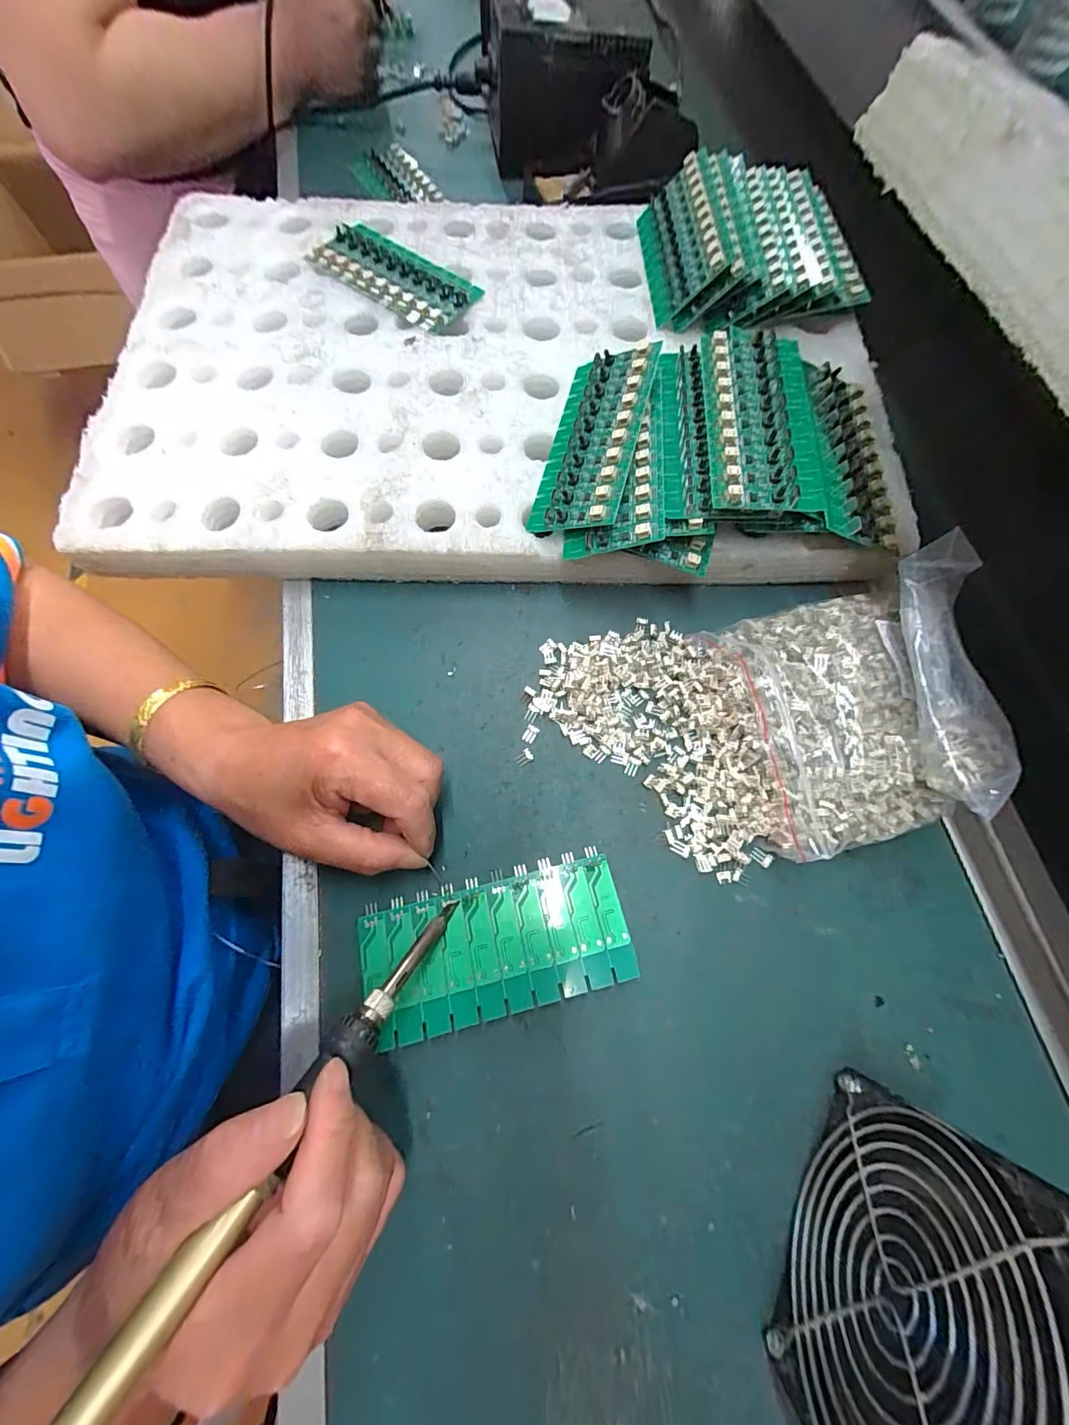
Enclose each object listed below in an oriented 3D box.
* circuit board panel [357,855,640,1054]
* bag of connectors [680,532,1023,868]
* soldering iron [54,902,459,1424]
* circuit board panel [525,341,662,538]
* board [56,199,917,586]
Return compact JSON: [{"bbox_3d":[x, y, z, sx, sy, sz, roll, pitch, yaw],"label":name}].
[{"bbox_3d":[-0.021,0.125,0.251,0.138,0.013,0.061,-13,71,-5],"label":"circuit board panel"},{"bbox_3d":[0.185,-0.004,0.265,0.127,0.069,0.147,-9,71,-4],"label":"bag of connectors"},{"bbox_3d":[-0.092,0.157,0.174,0.017,0.016,0.213,30,42,10],"label":"soldering iron"},{"bbox_3d":[0.039,-0.179,0.306,0.060,0.008,0.135,8,76,33],"label":"circuit board panel"},{"bbox_3d":[-0.030,-0.265,0.369,0.547,0.045,0.371,2,71,0],"label":"board"}]

